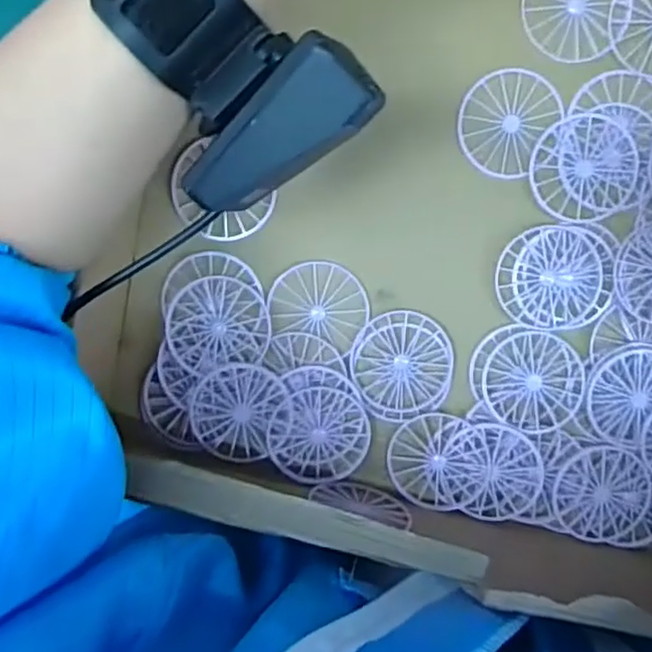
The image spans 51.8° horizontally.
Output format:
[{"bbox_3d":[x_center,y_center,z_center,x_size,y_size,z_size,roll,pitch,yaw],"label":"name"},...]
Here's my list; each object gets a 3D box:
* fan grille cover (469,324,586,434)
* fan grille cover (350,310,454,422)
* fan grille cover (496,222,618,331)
[{"bbox_3d":[0.101,0.027,0.335,0.056,0.006,0.048,22,98,-4],"label":"fan grille cover"},{"bbox_3d":[0.038,0.020,0.338,0.050,0.004,0.054,2,99,-1],"label":"fan grille cover"},{"bbox_3d":[0.114,-0.024,0.331,0.055,0.004,0.051,3,99,-1],"label":"fan grille cover"}]

